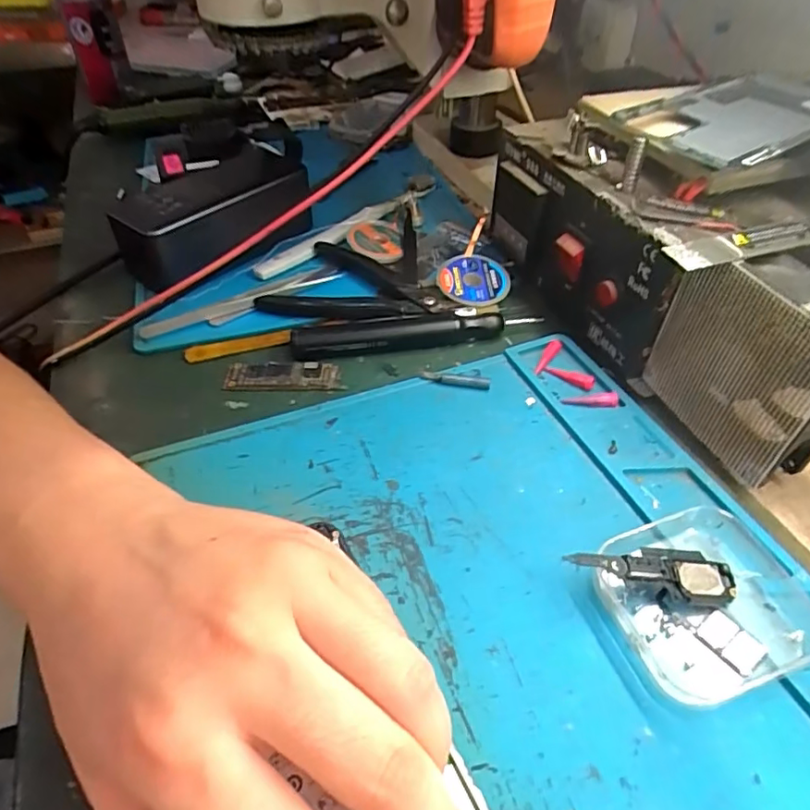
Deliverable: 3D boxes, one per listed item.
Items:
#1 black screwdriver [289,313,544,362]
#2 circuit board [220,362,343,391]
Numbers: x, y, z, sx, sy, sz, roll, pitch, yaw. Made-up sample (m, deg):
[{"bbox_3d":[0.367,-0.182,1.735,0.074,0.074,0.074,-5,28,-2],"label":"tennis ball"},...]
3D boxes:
[{"bbox_3d":[0.006,-0.044,0.330,0.142,0.018,0.015,-11,45,-7],"label":"black screwdriver"},{"bbox_3d":[-0.067,-0.016,0.313,0.063,0.005,0.019,-2,44,2],"label":"circuit board"}]

